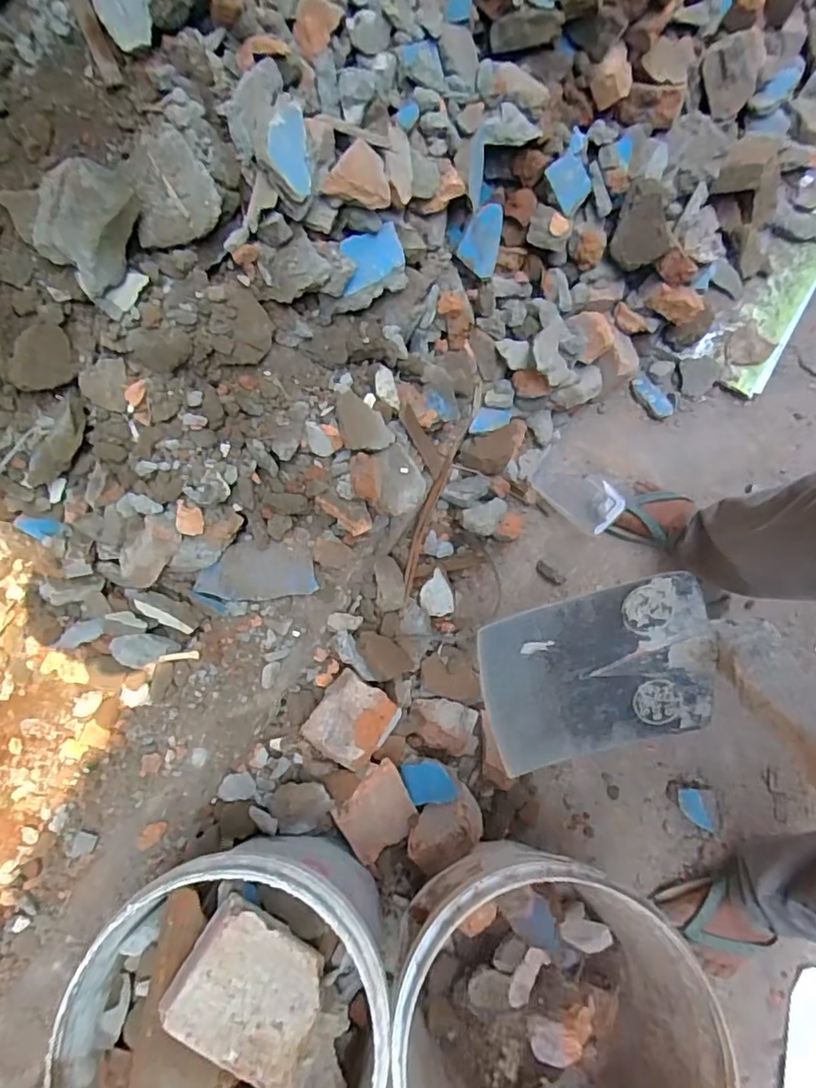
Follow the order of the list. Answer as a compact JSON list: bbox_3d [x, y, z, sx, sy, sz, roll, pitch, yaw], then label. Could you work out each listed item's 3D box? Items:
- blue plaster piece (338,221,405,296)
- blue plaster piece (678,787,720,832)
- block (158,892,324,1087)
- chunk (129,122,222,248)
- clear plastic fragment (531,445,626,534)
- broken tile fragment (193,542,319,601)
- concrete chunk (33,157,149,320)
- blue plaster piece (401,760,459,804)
[{"bbox_3d":[-0.045,-0.389,0.784,0.122,0.063,0.016,-37,35,-31],"label":"blue plaster piece"},{"bbox_3d":[0.463,0.421,0.923,0.058,0.006,0.059,3,72,1],"label":"blue plaster piece"},{"bbox_3d":[-0.143,0.412,0.537,0.136,0.050,0.114,37,61,-9],"label":"block"},{"bbox_3d":[-0.266,-0.397,0.641,0.097,0.052,0.116,-22,73,-7],"label":"chunk"},{"bbox_3d":[0.305,-0.094,1.062,0.168,0.049,0.089,37,76,11],"label":"clear plastic fragment"},{"bbox_3d":[-0.218,0.040,0.839,0.164,0.015,0.080,0,109,-10],"label":"broken tile fragment"},{"bbox_3d":[-0.336,-0.332,0.622,0.100,0.105,0.104,41,77,12],"label":"concrete chunk"},{"bbox_3d":[0.035,0.349,0.854,0.076,0.021,0.058,-17,80,19],"label":"blue plaster piece"}]

